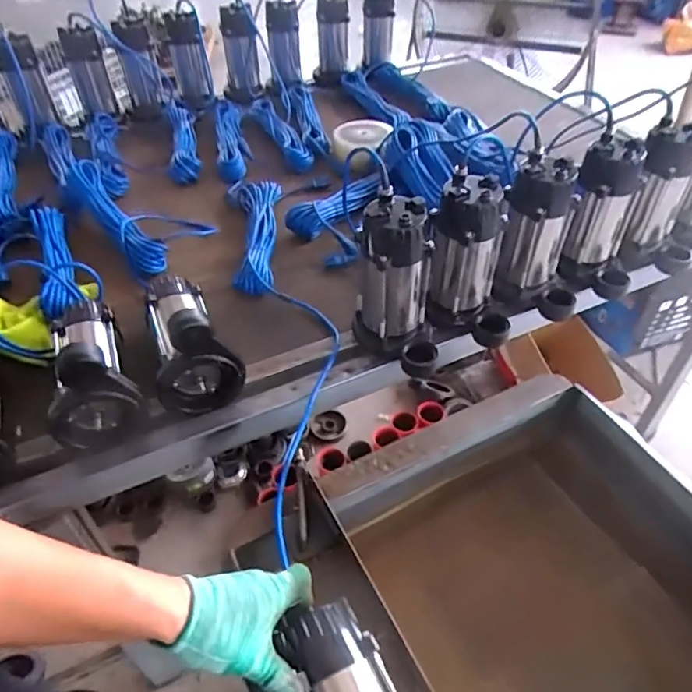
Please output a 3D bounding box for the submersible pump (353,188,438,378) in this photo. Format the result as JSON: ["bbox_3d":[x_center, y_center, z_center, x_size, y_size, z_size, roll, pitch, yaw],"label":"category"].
[{"bbox_3d":[0.073,-0.074,0.780,0.114,0.236,0.146,-3,46,-2],"label":"submersible pump"}]

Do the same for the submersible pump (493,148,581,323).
[{"bbox_3d":[0.324,-0.172,0.873,0.144,0.224,0.097,19,49,19],"label":"submersible pump"}]

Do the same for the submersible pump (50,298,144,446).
[{"bbox_3d":[-0.376,0.007,0.767,0.114,0.145,0.232,-20,49,-18],"label":"submersible pump"}]

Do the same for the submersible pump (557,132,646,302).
[{"bbox_3d":[0.439,-0.213,0.907,0.132,0.226,0.100,19,49,19],"label":"submersible pump"}]

